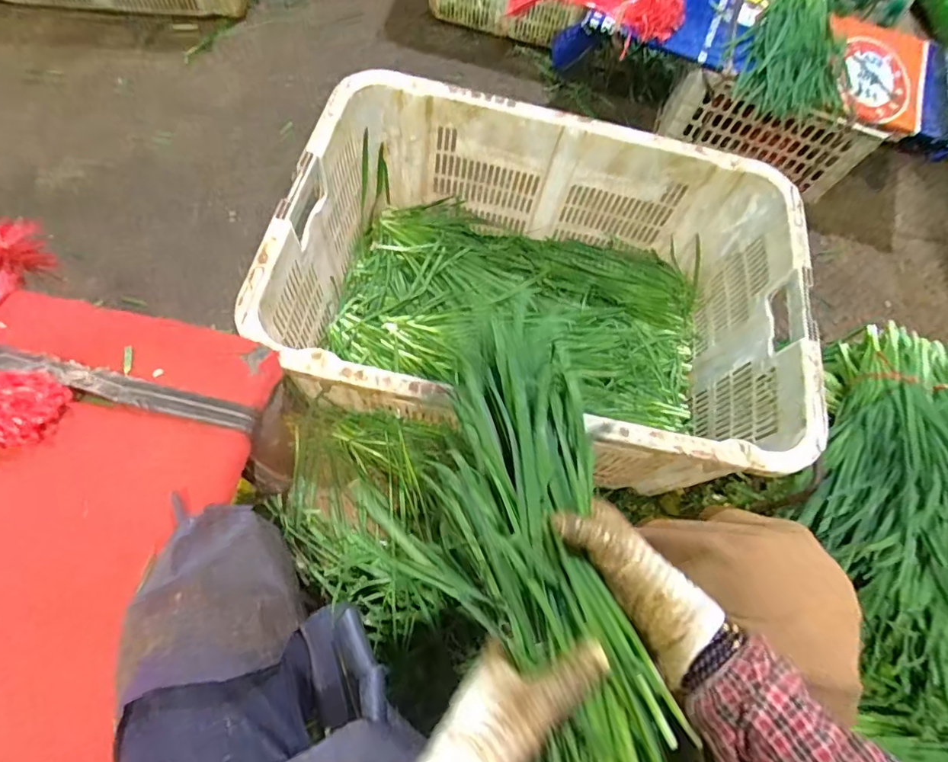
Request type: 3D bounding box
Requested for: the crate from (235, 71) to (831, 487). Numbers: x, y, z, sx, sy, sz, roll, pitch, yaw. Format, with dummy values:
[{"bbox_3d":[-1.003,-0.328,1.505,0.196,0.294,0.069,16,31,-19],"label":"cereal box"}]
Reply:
[{"bbox_3d":[0.081,-0.116,0.764,0.670,0.288,0.488,11,66,-4],"label":"crate"}]

